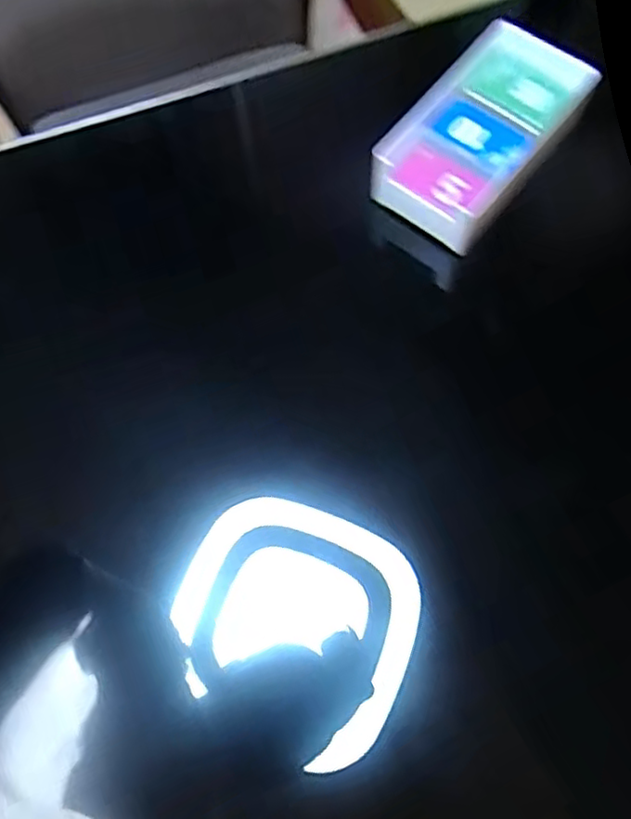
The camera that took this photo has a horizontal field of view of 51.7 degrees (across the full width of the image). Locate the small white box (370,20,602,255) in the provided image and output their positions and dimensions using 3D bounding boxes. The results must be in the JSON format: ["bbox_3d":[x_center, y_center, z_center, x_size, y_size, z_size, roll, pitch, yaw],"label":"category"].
[{"bbox_3d":[0.149,-0.247,0.590,0.116,0.056,0.190,38,76,13],"label":"small white box"}]

